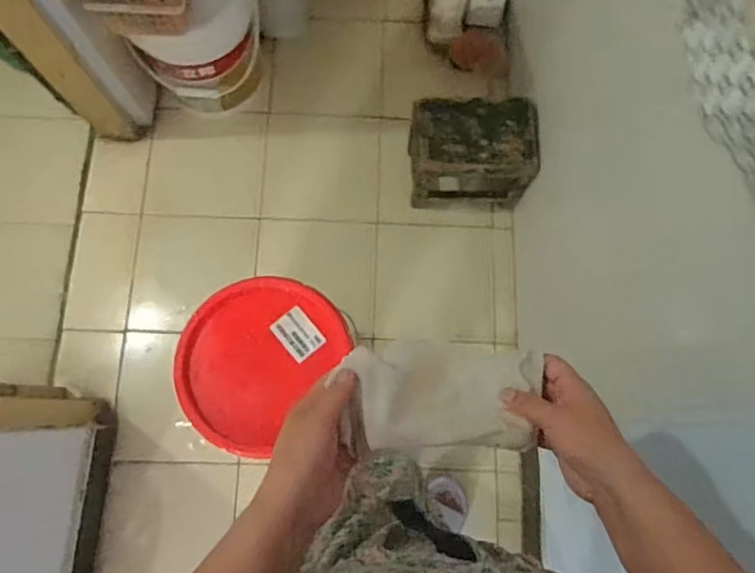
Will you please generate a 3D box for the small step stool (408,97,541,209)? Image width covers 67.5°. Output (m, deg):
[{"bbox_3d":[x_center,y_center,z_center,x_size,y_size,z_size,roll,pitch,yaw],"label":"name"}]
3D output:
[{"bbox_3d":[0.222,-0.308,1.386,0.287,0.292,0.180,-3,78,-2],"label":"small step stool"}]

